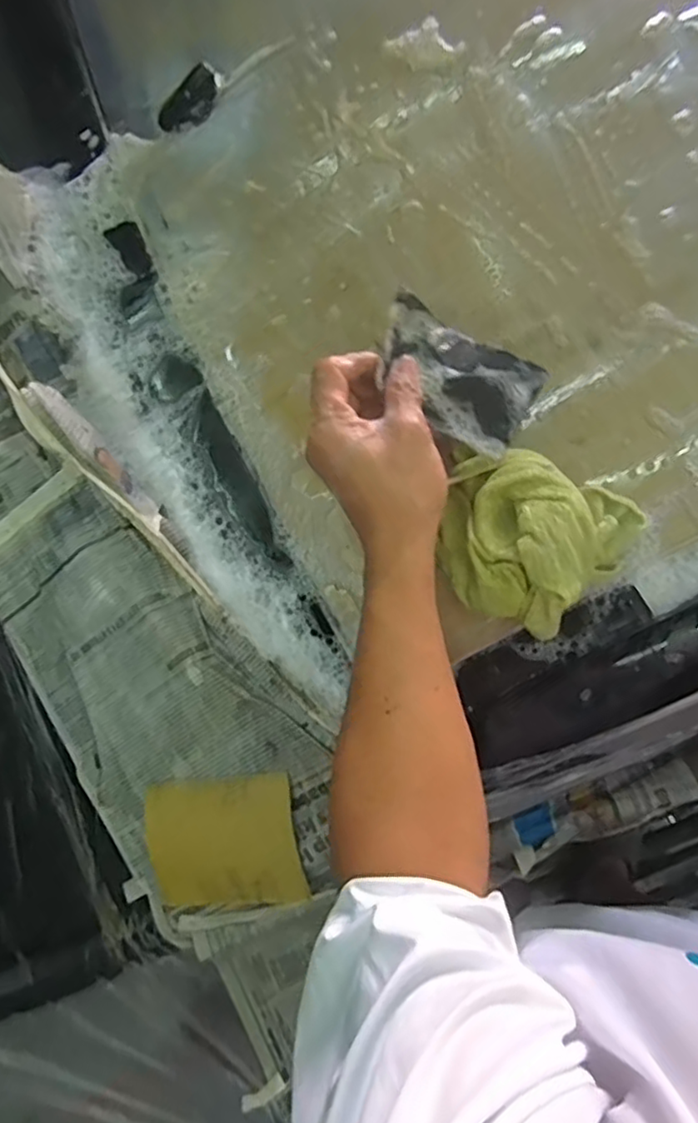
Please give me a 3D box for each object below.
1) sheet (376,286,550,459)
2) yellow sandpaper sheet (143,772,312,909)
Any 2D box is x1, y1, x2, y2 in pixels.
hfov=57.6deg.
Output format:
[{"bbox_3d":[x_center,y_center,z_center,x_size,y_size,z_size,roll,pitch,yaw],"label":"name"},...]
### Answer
[{"bbox_3d":[0.066,-0.118,0.406,0.105,0.019,0.064,30,92,3],"label":"sheet"},{"bbox_3d":[-0.108,0.241,0.542,0.142,0.005,0.109,-12,89,19],"label":"yellow sandpaper sheet"}]

